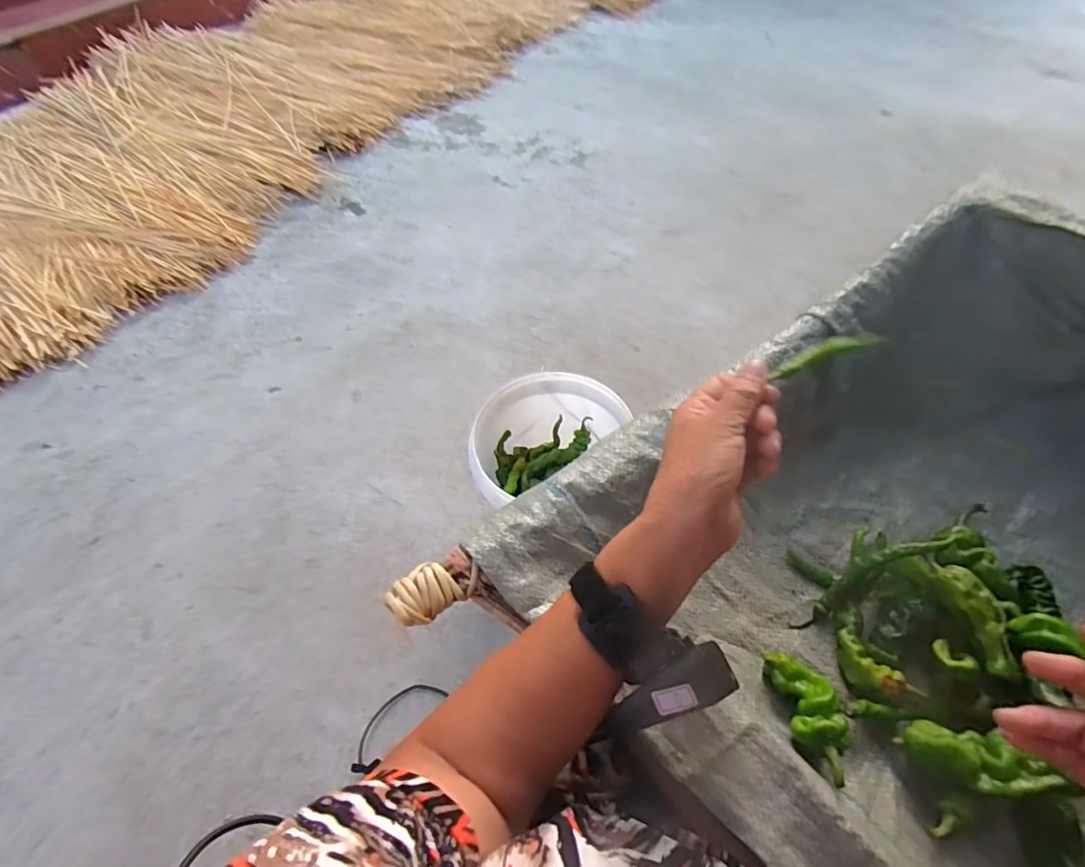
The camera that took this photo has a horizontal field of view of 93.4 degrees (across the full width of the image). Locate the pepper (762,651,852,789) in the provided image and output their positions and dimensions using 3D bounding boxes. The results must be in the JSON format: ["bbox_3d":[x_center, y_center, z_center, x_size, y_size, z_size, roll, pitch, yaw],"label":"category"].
[{"bbox_3d":[0.191,0.195,0.363,0.036,0.019,0.084,-10,39,-6],"label":"pepper"}]

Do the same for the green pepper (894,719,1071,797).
[{"bbox_3d":[0.291,0.218,0.342,0.081,0.021,0.033,7,56,25],"label":"green pepper"}]

